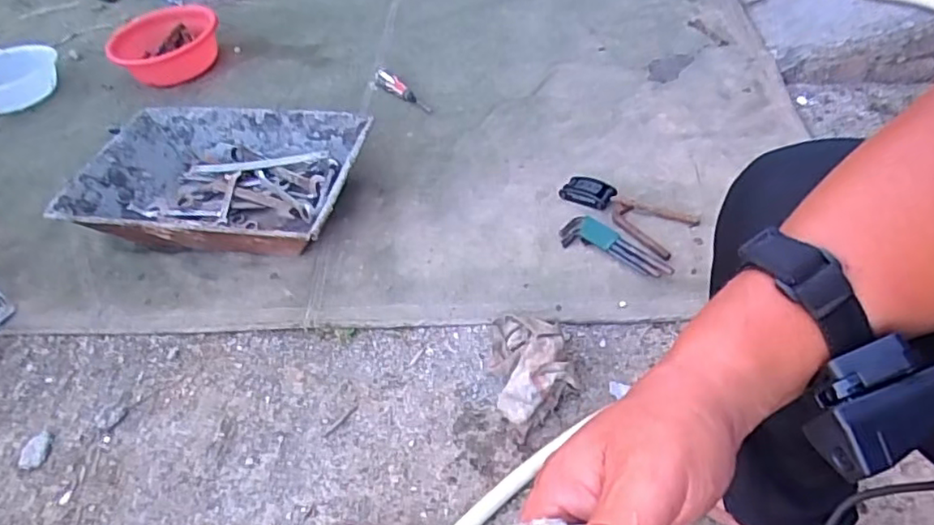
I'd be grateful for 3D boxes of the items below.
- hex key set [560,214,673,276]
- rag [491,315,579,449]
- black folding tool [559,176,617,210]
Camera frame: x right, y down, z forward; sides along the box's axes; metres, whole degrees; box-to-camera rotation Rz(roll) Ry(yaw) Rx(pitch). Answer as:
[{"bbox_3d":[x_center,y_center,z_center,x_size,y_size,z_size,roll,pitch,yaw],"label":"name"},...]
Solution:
[{"bbox_3d":[0.230,-0.021,0.971,0.171,0.018,0.060,24,64,20],"label":"hex key set"},{"bbox_3d":[0.087,0.143,0.839,0.105,0.071,0.183,-6,46,-3],"label":"rag"},{"bbox_3d":[0.200,-0.120,1.049,0.089,0.024,0.058,14,49,20],"label":"black folding tool"}]

